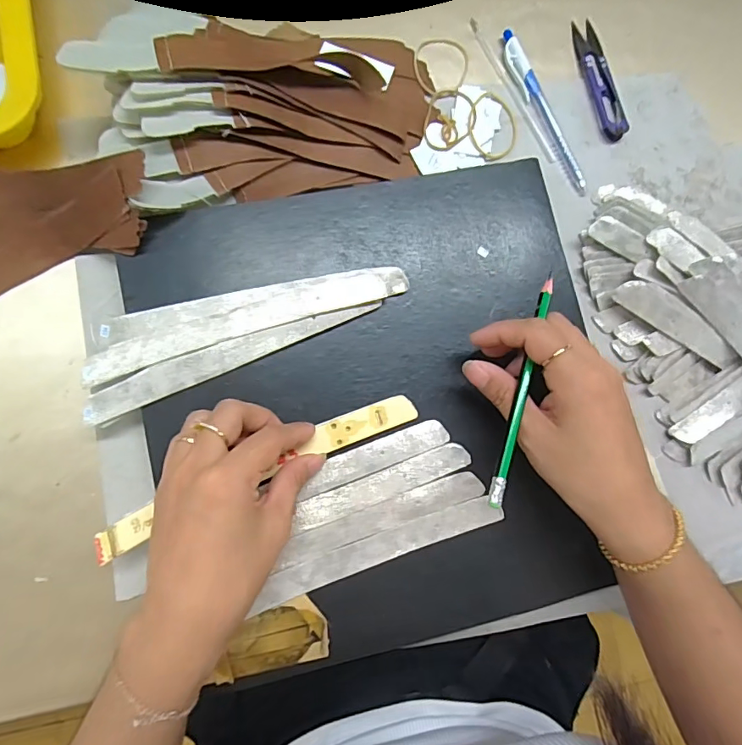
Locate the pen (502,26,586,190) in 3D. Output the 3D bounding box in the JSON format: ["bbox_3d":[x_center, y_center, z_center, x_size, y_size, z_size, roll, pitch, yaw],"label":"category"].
[{"bbox_3d":[0.132,-0.201,0.366,0.016,0.007,0.132,-26,89,-7],"label":"pen"}]

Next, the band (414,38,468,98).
[{"bbox_3d":[0.054,-0.234,0.362,0.045,0.007,0.049,-6,87,-7],"label":"band"}]

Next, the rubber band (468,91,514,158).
[{"bbox_3d":[0.092,-0.188,0.361,0.039,0.004,0.049,-7,87,-7],"label":"rubber band"}]

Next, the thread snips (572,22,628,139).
[{"bbox_3d":[0.181,-0.231,0.373,0.020,0.010,0.099,-13,87,-7],"label":"thread snips"}]

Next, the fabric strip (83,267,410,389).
[{"bbox_3d":[-0.079,-0.037,0.307,0.209,0.011,0.036,-14,88,-7],"label":"fabric strip"}]

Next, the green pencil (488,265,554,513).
[{"bbox_3d":[0.089,0.006,0.275,0.007,0.006,0.144,20,75,-4],"label":"green pencil"}]

